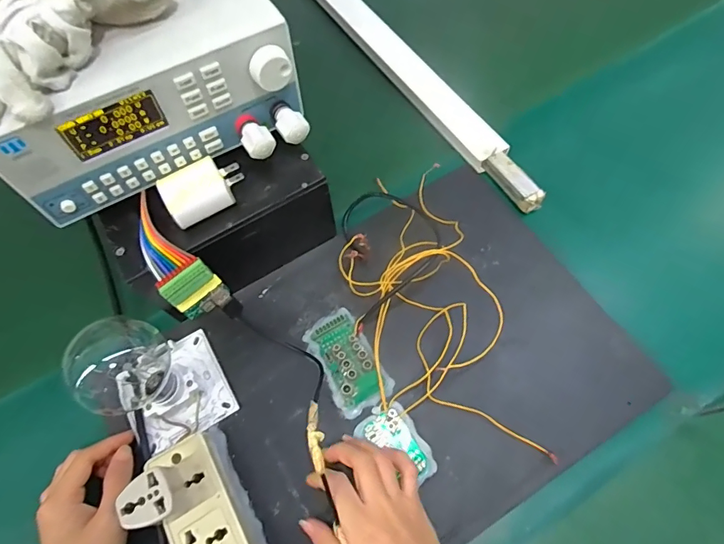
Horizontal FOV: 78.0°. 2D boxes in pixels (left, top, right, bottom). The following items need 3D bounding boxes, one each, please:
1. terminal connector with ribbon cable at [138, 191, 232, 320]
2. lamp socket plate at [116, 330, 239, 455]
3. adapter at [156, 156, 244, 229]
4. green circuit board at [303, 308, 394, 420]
[{"bbox_3d":[-0.153,-0.006,0.360,0.040,0.022,0.103,-41,109,-15],"label":"terminal connector with ribbon cable"},{"bbox_3d":[-0.165,0.104,0.397,0.076,0.034,0.092,-29,66,-10],"label":"lamp socket plate"},{"bbox_3d":[-0.127,-0.067,0.360,0.061,0.025,0.042,-27,66,-9],"label":"adapter"},{"bbox_3d":[-0.016,0.079,0.406,0.051,0.017,0.091,-29,67,-10],"label":"green circuit board"}]

